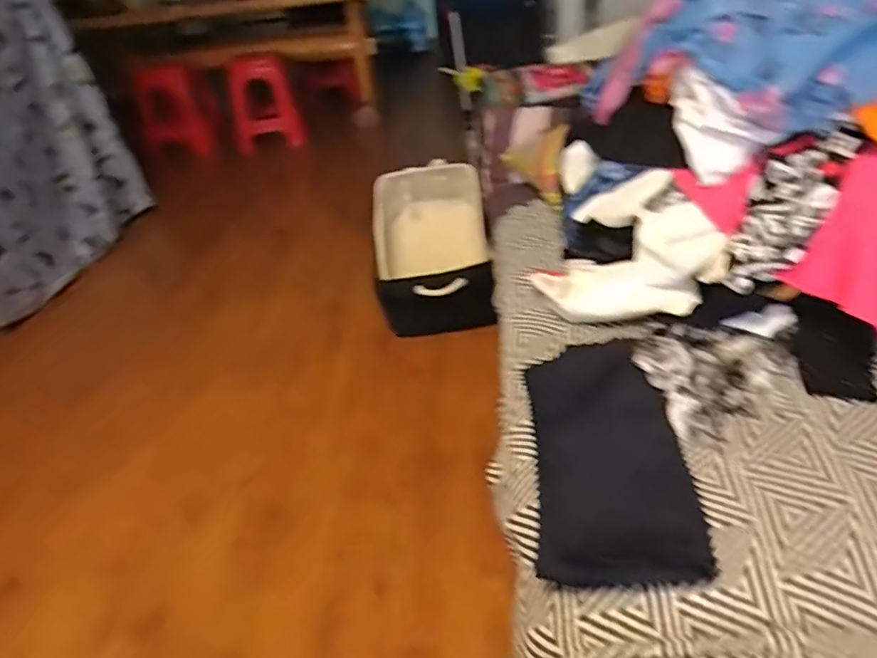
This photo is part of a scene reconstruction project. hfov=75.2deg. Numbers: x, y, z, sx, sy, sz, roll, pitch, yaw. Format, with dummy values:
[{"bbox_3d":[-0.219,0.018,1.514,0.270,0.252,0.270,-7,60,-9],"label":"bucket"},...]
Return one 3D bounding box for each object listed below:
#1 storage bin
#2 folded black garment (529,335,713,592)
[{"bbox_3d":[-0.024,-0.239,1.724,0.351,0.424,0.459,-7,36,-1],"label":"storage bin"},{"bbox_3d":[0.229,0.155,0.769,0.198,0.046,0.358,1,55,4],"label":"folded black garment"}]

